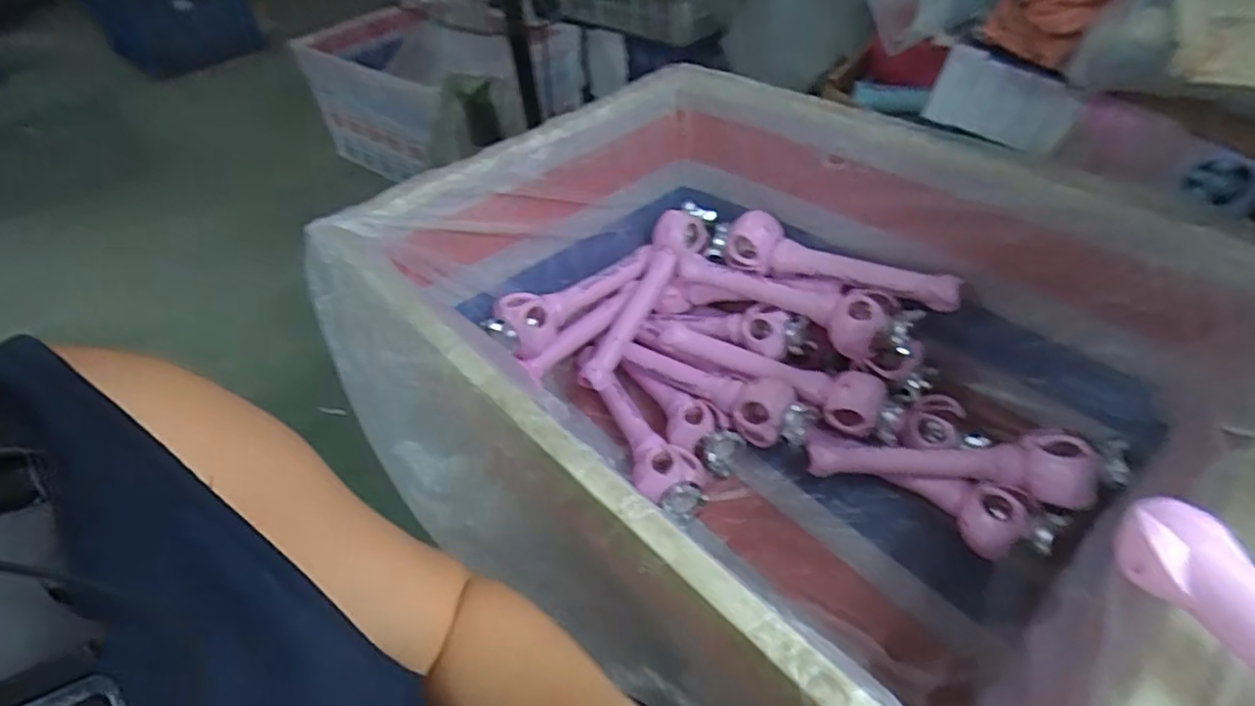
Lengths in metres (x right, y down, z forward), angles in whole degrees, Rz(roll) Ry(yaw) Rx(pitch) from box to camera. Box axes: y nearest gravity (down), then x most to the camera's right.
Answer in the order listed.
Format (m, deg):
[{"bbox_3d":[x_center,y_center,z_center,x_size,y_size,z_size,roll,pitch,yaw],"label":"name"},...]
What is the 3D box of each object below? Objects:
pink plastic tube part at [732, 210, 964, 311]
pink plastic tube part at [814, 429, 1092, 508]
[{"bbox_3d":[0.289,-0.120,0.869,0.325,0.068,0.060,25,53,28],"label":"pink plastic tube part"},{"bbox_3d":[0.396,0.139,0.795,0.318,0.057,0.098,-3,43,24],"label":"pink plastic tube part"}]

